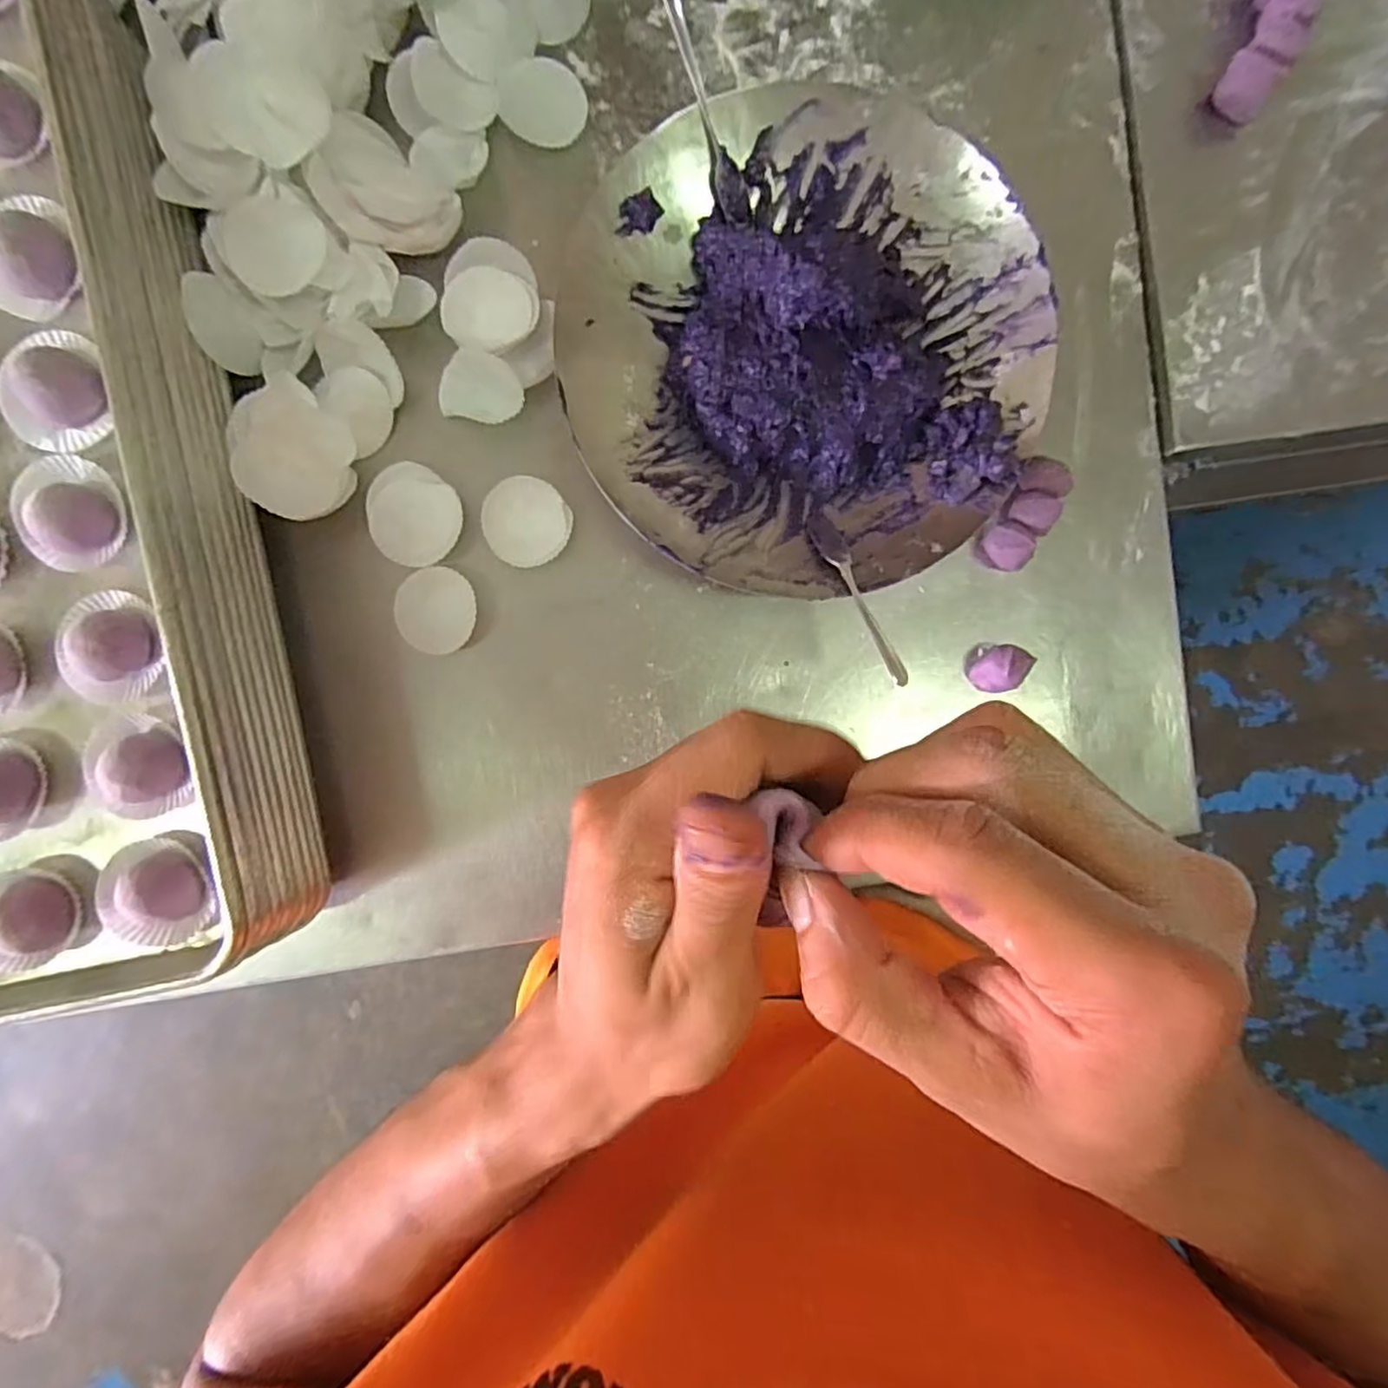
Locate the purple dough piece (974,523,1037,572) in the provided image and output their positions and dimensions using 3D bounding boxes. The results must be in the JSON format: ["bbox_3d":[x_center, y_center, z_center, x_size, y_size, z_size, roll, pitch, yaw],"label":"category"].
[{"bbox_3d":[0.225,-0.104,0.476,0.034,0.024,0.030,34,90,-4],"label":"purple dough piece"}]

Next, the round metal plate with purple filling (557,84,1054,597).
[{"bbox_3d":[0.069,-0.220,0.438,0.298,0.064,0.298,0,92,-3],"label":"round metal plate with purple filling"}]

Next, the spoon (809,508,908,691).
[{"bbox_3d":[0.103,-0.065,0.422,0.019,0.008,0.138,-18,65,-1],"label":"spoon"}]

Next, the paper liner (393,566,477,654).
[{"bbox_3d":[-0.177,-0.057,0.455,0.051,0.008,0.057,3,92,-3],"label":"paper liner"}]

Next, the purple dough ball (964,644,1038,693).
[{"bbox_3d":[0.218,-0.019,0.476,0.033,0.032,0.035,0,92,-3],"label":"purple dough ball"}]

